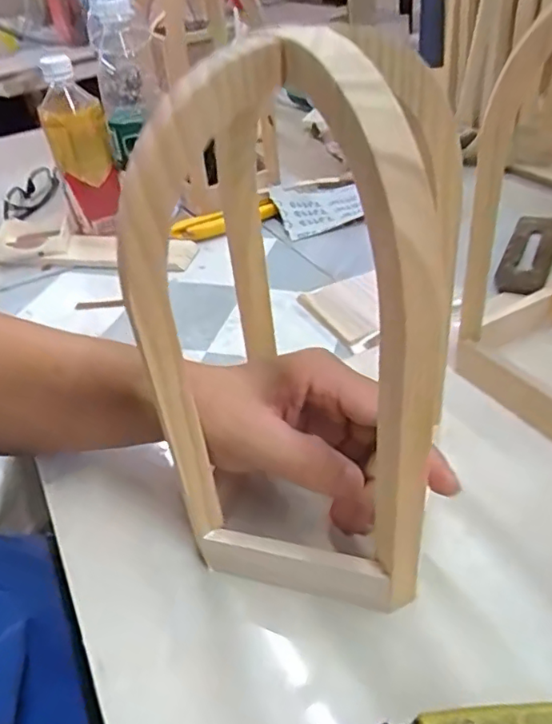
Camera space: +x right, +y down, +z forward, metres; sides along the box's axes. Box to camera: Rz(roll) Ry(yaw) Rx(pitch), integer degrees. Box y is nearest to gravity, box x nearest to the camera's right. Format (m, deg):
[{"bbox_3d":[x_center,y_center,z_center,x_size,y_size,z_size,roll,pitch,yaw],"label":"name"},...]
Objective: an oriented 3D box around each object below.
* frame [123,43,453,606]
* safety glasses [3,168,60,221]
[{"bbox_3d":[0.009,0.000,0.237,0.120,0.229,0.057,8,41,18],"label":"frame"},{"bbox_3d":[-0.329,-0.229,0.776,0.030,0.035,0.140,0,39,12],"label":"safety glasses"}]

